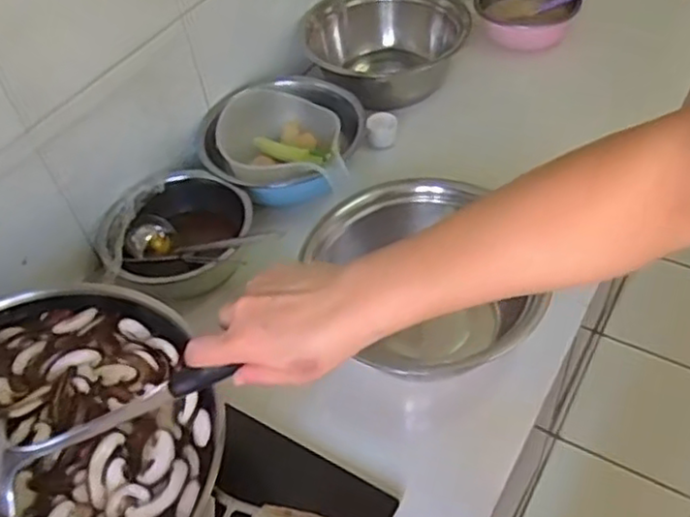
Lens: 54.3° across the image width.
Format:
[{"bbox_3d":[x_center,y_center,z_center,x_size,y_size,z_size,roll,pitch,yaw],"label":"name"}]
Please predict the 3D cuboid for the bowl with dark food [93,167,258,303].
[{"bbox_3d":[-0.209,-0.029,0.855,0.180,0.078,0.188,-3,49,4],"label":"bowl with dark food"}]

